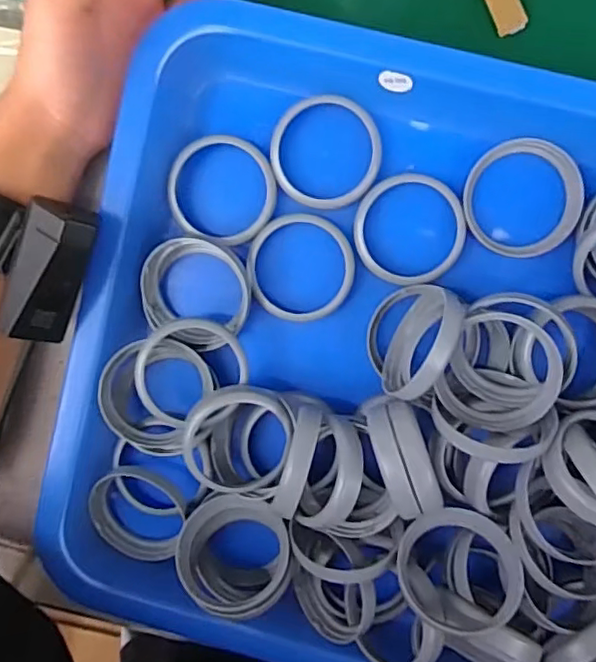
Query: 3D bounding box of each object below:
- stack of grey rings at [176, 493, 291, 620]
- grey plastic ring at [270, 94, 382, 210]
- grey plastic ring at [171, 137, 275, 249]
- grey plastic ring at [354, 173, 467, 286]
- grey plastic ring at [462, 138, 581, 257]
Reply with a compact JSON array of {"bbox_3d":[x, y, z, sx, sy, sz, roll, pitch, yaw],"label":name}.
[{"bbox_3d":[-0.033,0.119,0.322,0.061,0.022,0.061,33,80,15],"label":"stack of grey rings"},{"bbox_3d":[0.015,-0.094,0.316,0.057,0.005,0.057,0,97,4],"label":"grey plastic ring"},{"bbox_3d":[-0.041,-0.075,0.318,0.057,0.012,0.055,0,97,4],"label":"grey plastic ring"},{"bbox_3d":[0.059,-0.054,0.319,0.057,0.008,0.058,0,97,4],"label":"grey plastic ring"},{"bbox_3d":[0.117,-0.069,0.312,0.058,0.013,0.059,0,97,4],"label":"grey plastic ring"}]

